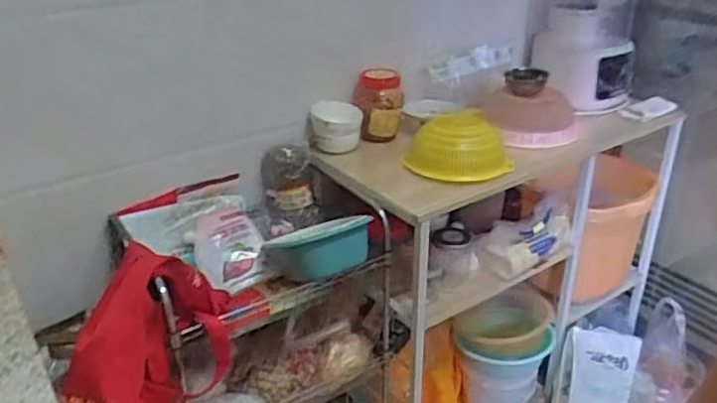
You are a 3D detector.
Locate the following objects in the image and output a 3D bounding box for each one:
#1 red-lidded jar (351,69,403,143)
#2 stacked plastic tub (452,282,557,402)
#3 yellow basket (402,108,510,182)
[{"bbox_3d":[0.047,-0.229,1.482,0.106,0.167,0.133,6,28,6],"label":"red-lidded jar"},{"bbox_3d":[0.379,0.404,1.680,0.240,0.326,0.258,2,27,-1],"label":"stacked plastic tub"},{"bbox_3d":[0.211,-0.129,1.340,0.229,0.112,0.201,-4,28,-13],"label":"yellow basket"}]

